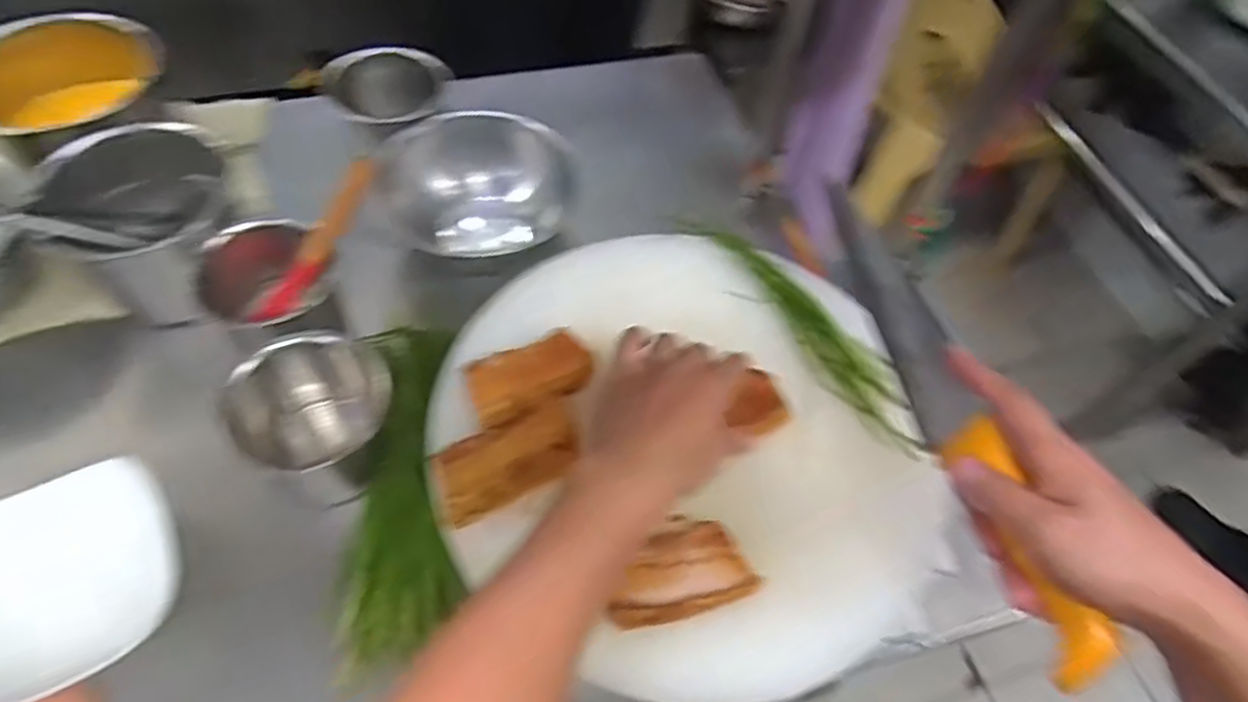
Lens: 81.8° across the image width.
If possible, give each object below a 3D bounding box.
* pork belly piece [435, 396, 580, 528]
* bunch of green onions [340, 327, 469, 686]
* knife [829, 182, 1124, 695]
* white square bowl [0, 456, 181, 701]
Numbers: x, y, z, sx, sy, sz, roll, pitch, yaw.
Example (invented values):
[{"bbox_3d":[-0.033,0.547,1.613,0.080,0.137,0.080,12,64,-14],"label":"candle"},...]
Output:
[{"bbox_3d":[-0.074,0.069,0.468,0.092,0.019,0.054,-22,60,-18],"label":"pork belly piece"},{"bbox_3d":[-0.173,0.090,0.570,0.077,0.050,0.299,-4,56,-7],"label":"bunch of green onions"},{"bbox_3d":[0.189,0.031,0.423,0.019,0.040,0.309,-14,66,-14],"label":"knife"},{"bbox_3d":[-0.384,0.156,0.483,0.148,0.027,0.129,-25,84,-26],"label":"white square bowl"}]

